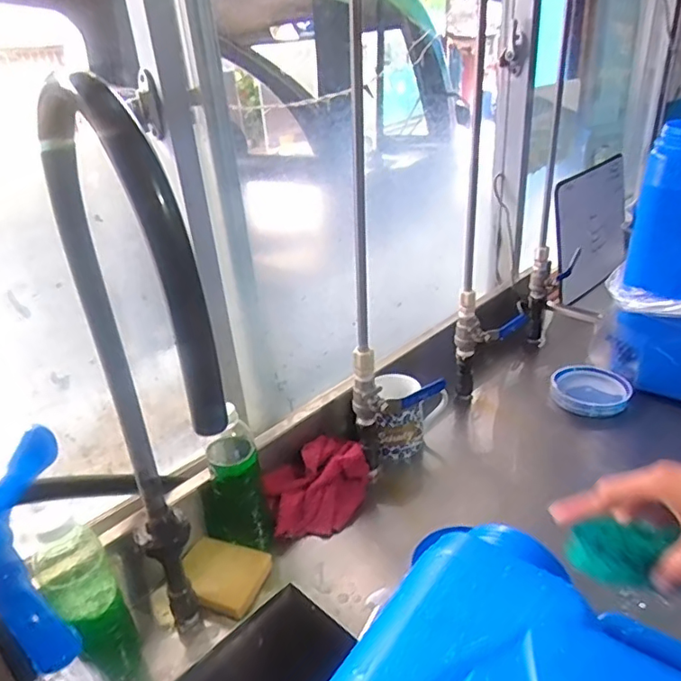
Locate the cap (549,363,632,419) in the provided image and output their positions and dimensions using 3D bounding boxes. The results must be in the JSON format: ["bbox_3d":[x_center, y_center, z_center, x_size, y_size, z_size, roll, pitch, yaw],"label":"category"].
[{"bbox_3d":[0.427,0.081,0.945,0.123,0.030,0.115,-4,27,2],"label":"cap"}]

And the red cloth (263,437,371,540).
[{"bbox_3d":[-0.029,0.198,0.768,0.146,0.065,0.112,-13,28,-16],"label":"red cloth"}]

